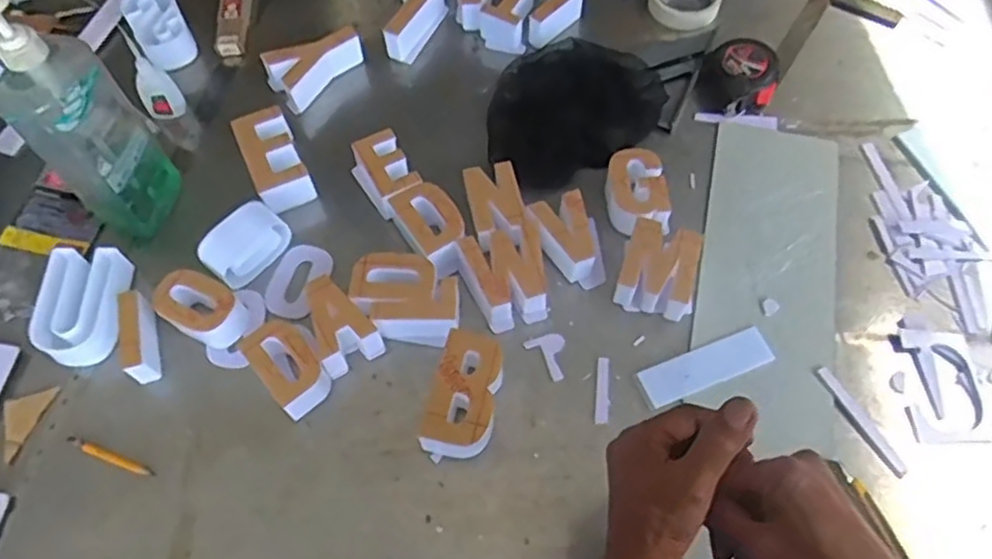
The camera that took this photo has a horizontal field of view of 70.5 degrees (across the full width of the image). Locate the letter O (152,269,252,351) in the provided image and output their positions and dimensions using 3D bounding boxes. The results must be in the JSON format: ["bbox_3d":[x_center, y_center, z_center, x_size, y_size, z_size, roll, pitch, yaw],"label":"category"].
[{"bbox_3d":[-0.292,0.029,0.697,0.079,0.046,0.055,26,66,12],"label":"letter O"}]

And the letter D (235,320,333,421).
[{"bbox_3d":[-0.195,0.081,0.662,0.055,0.042,0.086,-38,70,-17],"label":"letter D"}]

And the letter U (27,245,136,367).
[{"bbox_3d":[-0.409,0.026,0.698,0.072,0.038,0.115,0,64,0],"label":"letter U"}]

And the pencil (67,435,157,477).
[{"bbox_3d":[-0.357,0.164,0.650,0.093,0.004,0.010,20,65,9],"label":"pencil"}]

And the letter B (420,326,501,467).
[{"bbox_3d":[-0.027,0.105,0.653,0.059,0.039,0.116,14,64,7],"label":"letter B"}]

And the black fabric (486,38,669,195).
[{"bbox_3d":[0.081,-0.215,0.834,0.220,0.034,0.197,-23,66,-11],"label":"black fabric"}]

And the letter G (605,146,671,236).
[{"bbox_3d":[0.151,-0.090,0.759,0.061,0.043,0.097,-11,64,-5],"label":"letter G"}]

